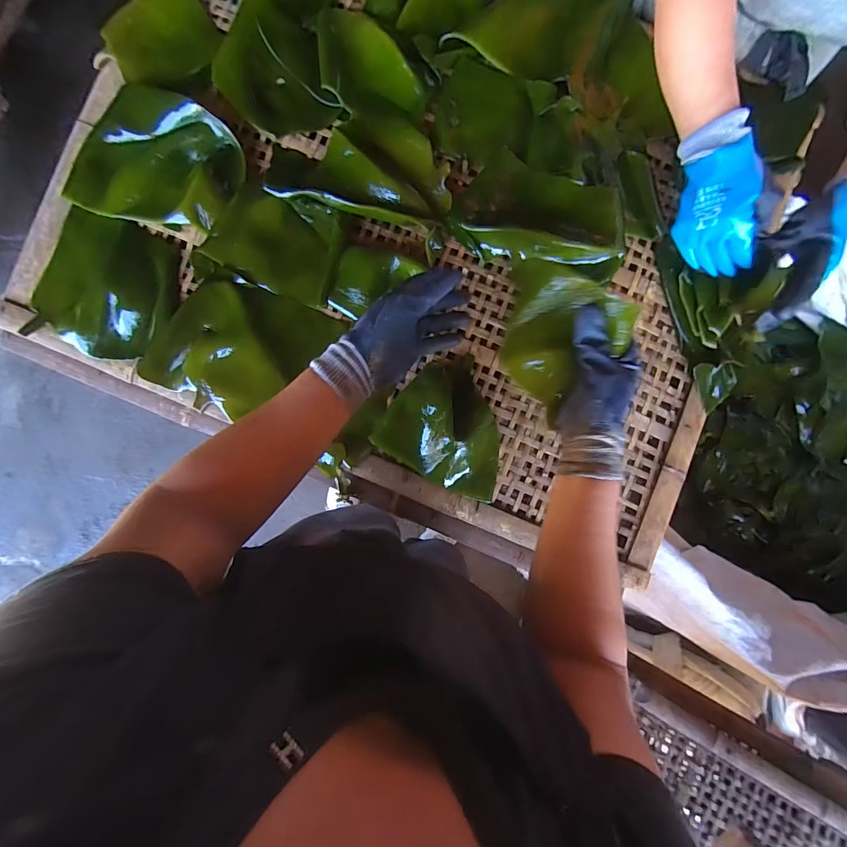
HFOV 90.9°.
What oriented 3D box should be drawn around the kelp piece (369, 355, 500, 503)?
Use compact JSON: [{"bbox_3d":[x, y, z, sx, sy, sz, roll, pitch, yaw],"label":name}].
[{"bbox_3d":[0.045,0.001,0.574,0.178,0.041,0.165,30,85,-2],"label":"kelp piece"}]

